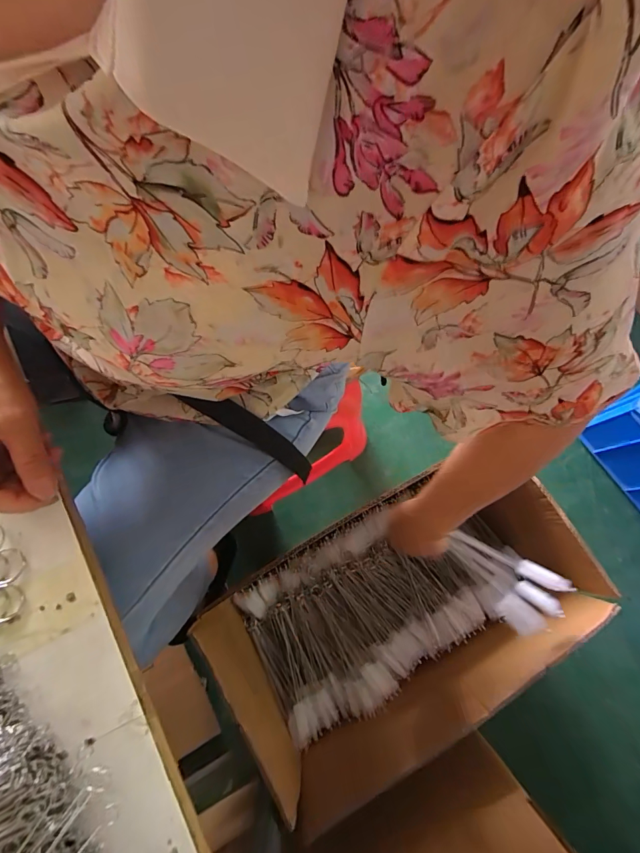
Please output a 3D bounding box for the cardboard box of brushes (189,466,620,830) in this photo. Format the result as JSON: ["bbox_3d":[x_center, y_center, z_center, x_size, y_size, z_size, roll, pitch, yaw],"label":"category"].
[{"bbox_3d":[0.127,0.286,0.614,0.528,0.290,0.285,-27,77,-8],"label":"cardboard box of brushes"}]

